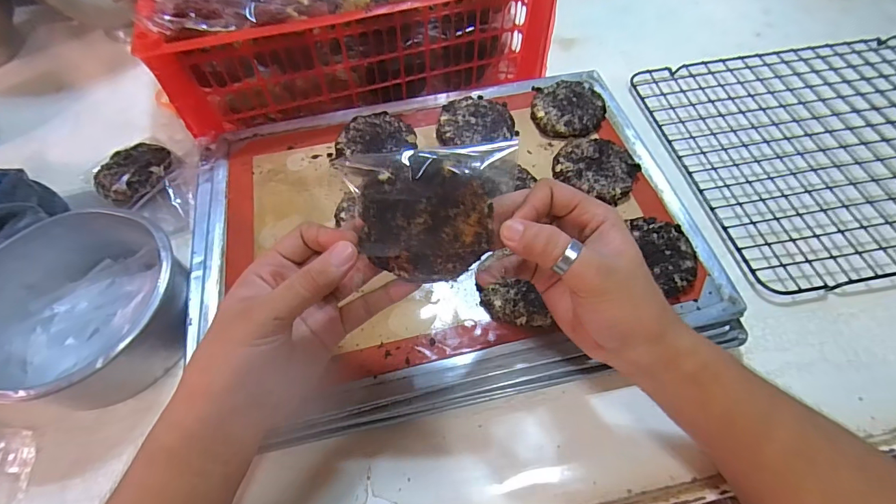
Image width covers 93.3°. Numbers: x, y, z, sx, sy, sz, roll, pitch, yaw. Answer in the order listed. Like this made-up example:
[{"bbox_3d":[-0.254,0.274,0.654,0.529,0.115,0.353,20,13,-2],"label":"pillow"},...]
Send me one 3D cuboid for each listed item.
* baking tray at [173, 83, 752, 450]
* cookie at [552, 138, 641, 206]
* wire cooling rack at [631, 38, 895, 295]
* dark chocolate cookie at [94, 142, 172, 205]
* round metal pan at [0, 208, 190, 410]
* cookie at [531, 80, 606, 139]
[{"bbox_3d":[-0.001,-0.033,0.405,0.449,0.028,0.333,-12,59,-5],"label":"baking tray"},{"bbox_3d":[0.148,-0.086,0.423,0.077,0.012,0.070,0,58,0],"label":"cookie"},{"bbox_3d":[0.474,-0.131,0.481,0.424,0.014,0.324,-9,56,-4],"label":"wire cooling rack"},{"bbox_3d":[-0.344,-0.086,0.470,0.075,0.023,0.083,3,56,4],"label":"dark chocolate cookie"},{"bbox_3d":[-0.296,0.047,0.353,0.163,0.065,0.158,20,59,15],"label":"round metal pan"},{"bbox_3d":[0.134,-0.160,0.471,0.076,0.016,0.080,0,58,0],"label":"cookie"}]

